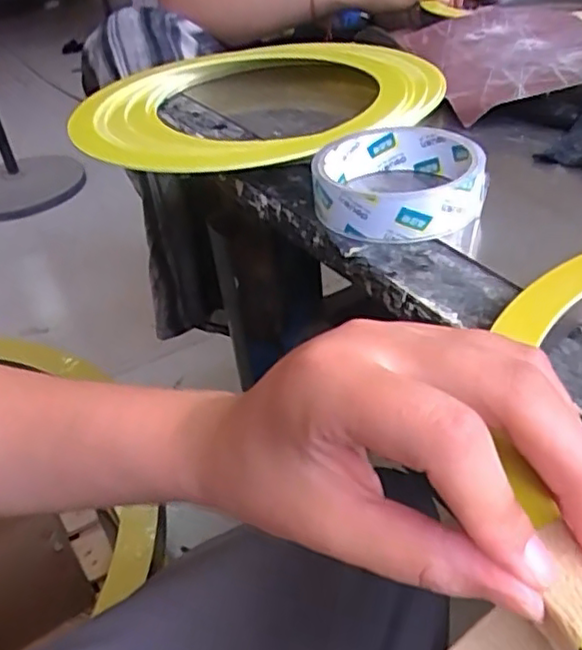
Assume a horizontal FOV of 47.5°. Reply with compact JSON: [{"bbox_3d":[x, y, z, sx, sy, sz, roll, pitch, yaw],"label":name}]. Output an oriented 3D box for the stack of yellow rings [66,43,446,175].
[{"bbox_3d":[-0.019,-0.160,0.463,0.211,0.022,0.258,22,46,32],"label":"stack of yellow rings"}]

